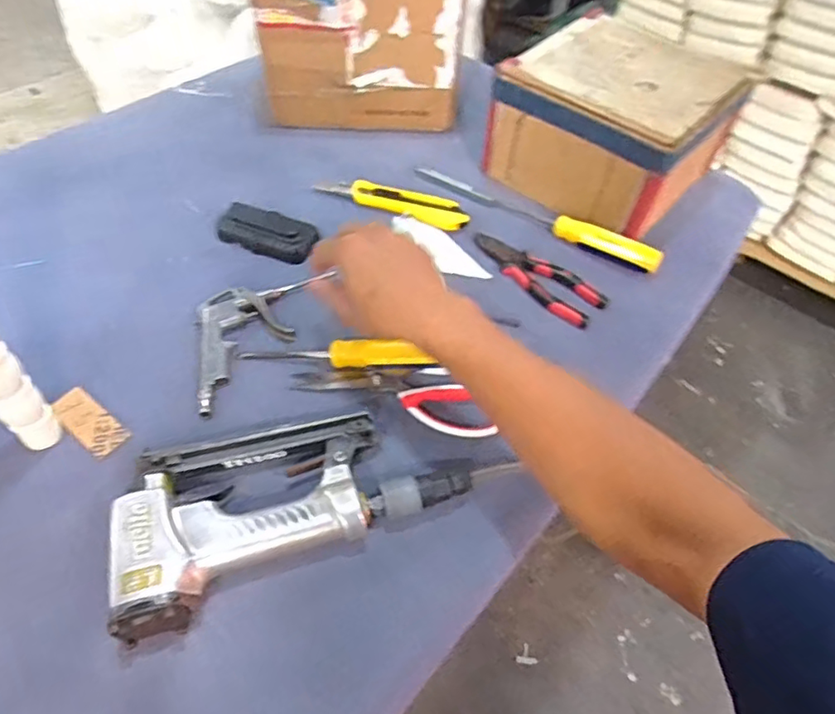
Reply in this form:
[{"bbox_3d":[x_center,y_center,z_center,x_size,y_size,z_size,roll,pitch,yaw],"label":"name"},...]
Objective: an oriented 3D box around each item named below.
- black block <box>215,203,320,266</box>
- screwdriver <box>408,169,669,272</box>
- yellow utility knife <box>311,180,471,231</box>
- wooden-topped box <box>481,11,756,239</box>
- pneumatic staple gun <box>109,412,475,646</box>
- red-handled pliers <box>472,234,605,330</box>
[{"bbox_3d":[-0.159,-0.129,0.616,0.112,0.019,0.057,22,54,12],"label":"black block"},{"bbox_3d":[0.126,-0.171,0.651,0.303,0.029,0.026,32,56,18],"label":"screwdriver"},{"bbox_3d":[-0.029,-0.180,0.664,0.180,0.028,0.038,21,53,10],"label":"yellow utility knife"},{"bbox_3d":[0.226,-0.271,0.677,0.217,0.127,0.210,-36,61,-28],"label":"wooden-topped box"},{"bbox_3d":[-0.097,0.099,0.435,0.242,0.043,0.120,-17,56,-18],"label":"pneumatic staple gun"},{"bbox_3d":[0.123,-0.085,0.613,0.151,0.025,0.049,38,58,22],"label":"red-handled pliers"}]

